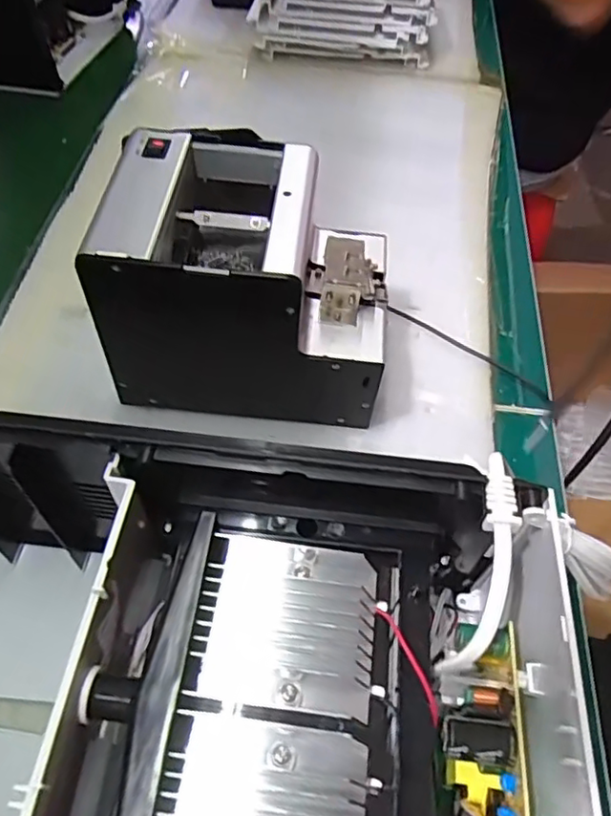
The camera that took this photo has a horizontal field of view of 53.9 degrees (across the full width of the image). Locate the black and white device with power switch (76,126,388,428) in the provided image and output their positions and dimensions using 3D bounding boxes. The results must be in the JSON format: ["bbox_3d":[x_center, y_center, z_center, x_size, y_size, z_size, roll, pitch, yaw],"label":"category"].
[{"bbox_3d":[-0.034,-0.083,0.411,0.173,0.138,0.123,6,53,0],"label":"black and white device with power switch"}]

